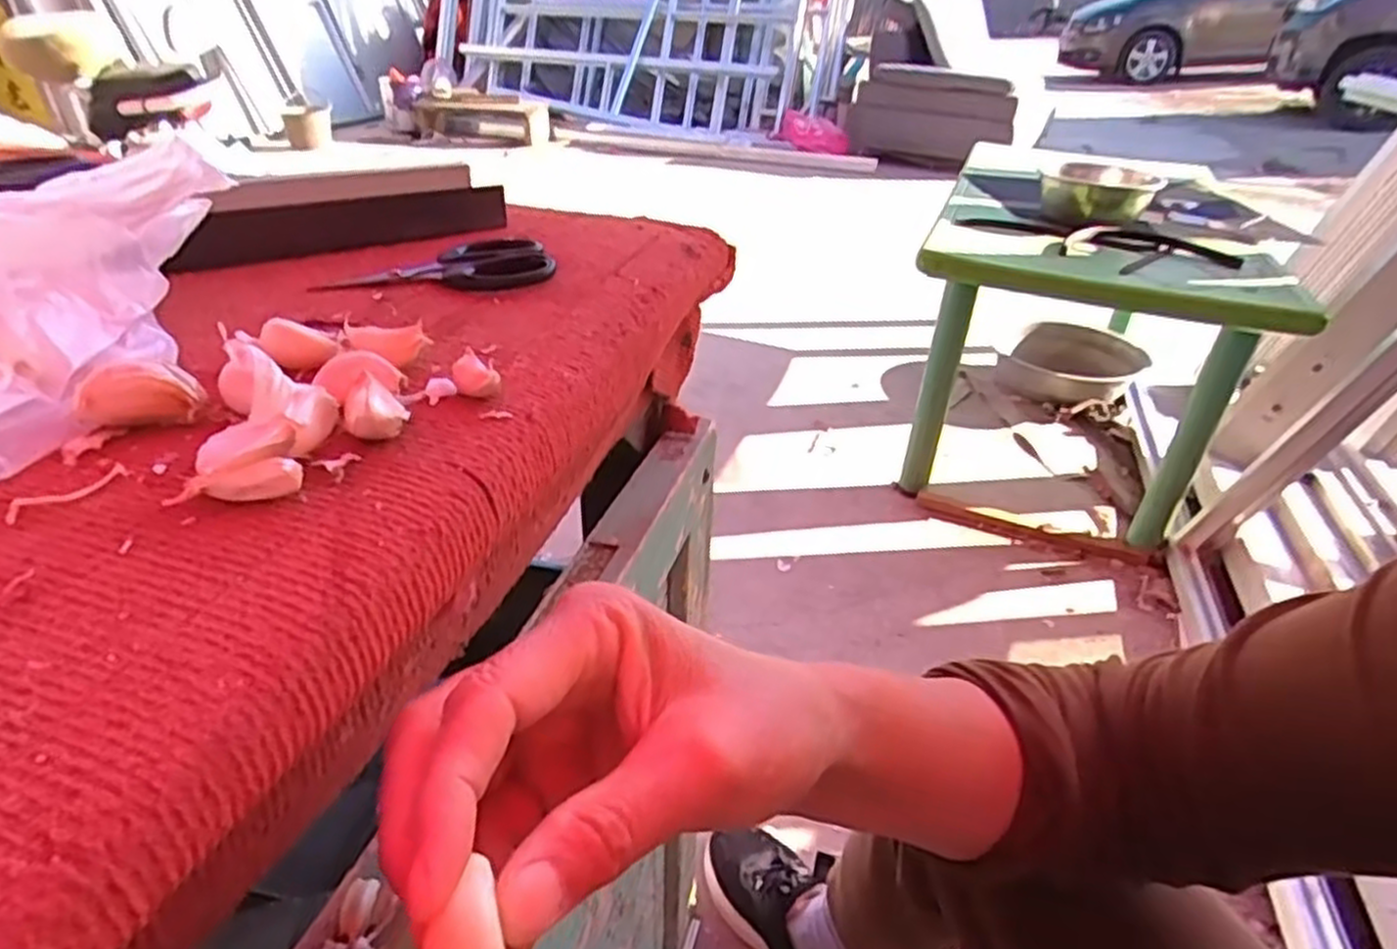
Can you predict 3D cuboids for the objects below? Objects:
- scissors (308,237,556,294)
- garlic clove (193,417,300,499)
[{"bbox_3d":[-0.131,-0.106,0.396,0.112,0.012,0.054,-5,30,-6],"label":"scissors"},{"bbox_3d":[-0.128,-0.003,0.223,0.025,0.015,0.023,-14,32,-20],"label":"garlic clove"}]

